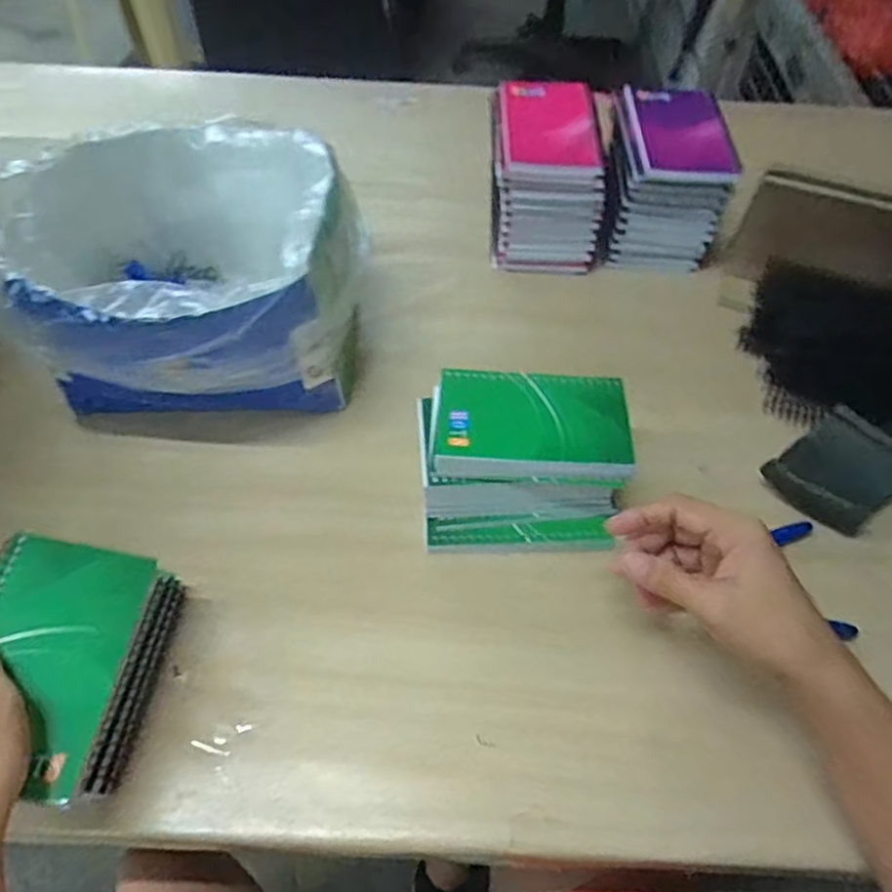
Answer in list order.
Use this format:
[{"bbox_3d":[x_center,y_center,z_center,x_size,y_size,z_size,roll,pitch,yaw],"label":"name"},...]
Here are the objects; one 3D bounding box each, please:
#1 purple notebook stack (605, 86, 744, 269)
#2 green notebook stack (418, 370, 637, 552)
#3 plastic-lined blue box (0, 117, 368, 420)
[{"bbox_3d":[0.200,-0.250,0.650,0.093,0.116,0.126,0,54,-1],"label":"purple notebook stack"},{"bbox_3d":[0.054,0.010,0.482,0.141,0.079,0.105,0,54,-2],"label":"green notebook stack"},{"bbox_3d":[-0.189,-0.125,0.525,0.242,0.135,0.216,-4,55,-5],"label":"plastic-lined blue box"}]

